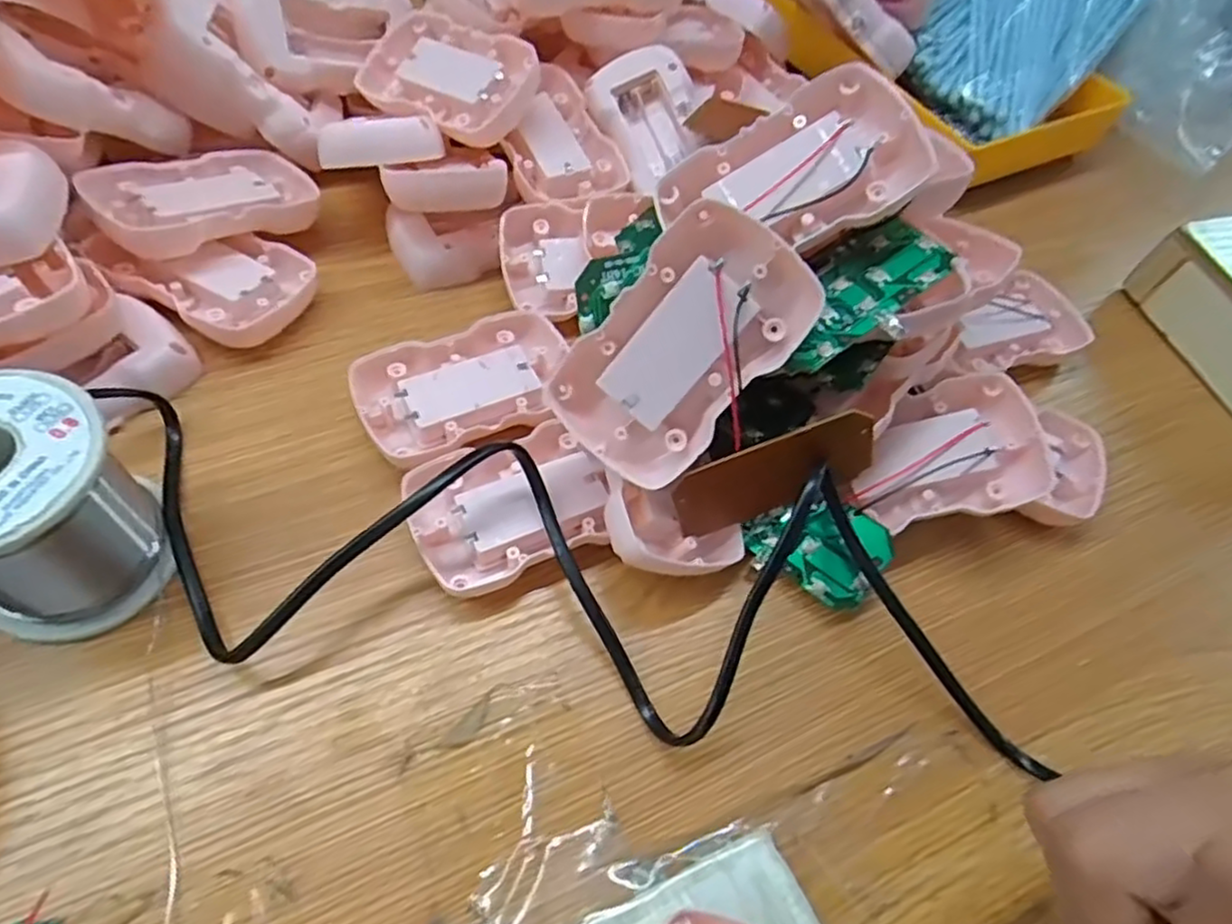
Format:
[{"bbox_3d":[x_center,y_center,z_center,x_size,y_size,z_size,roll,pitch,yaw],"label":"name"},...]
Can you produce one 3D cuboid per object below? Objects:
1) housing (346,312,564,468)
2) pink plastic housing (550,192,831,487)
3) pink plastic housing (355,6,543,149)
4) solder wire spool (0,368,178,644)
[{"bbox_3d":[-0.059,-0.030,0.290,0.090,0.020,0.057,-25,65,-22],"label":"housing"},{"bbox_3d":[0.021,-0.037,0.229,0.054,0.087,0.017,41,15,-3],"label":"pink plastic housing"},{"bbox_3d":[-0.082,-0.186,0.343,0.085,0.022,0.057,32,83,21],"label":"pink plastic housing"},{"bbox_3d":[-0.179,0.018,0.216,0.059,0.068,0.059,4,58,-6],"label":"solder wire spool"}]

